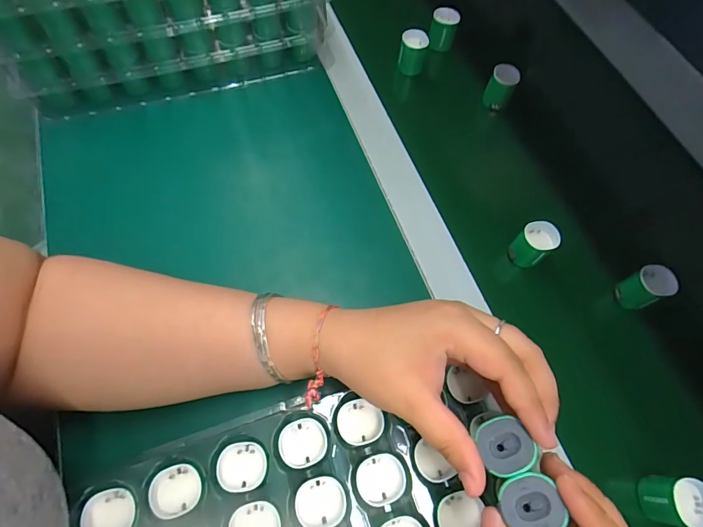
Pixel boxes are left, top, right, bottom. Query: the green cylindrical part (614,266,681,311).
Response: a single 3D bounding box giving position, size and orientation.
[{"bbox_3d":[0.249,0.020,0.344,0.027,0.036,0.028,-13,67,-9],"label":"green cylindrical part"}]

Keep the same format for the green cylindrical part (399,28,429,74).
[{"bbox_3d":[0.068,-0.232,0.448,0.028,0.041,0.026,1,65,-2],"label":"green cylindrical part"}]

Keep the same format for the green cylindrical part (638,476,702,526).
[{"bbox_3d":[0.224,0.165,0.282,0.027,0.044,0.031,1,65,-2],"label":"green cylindrical part"}]

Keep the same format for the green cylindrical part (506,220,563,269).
[{"bbox_3d":[0.162,-0.017,0.359,0.030,0.034,0.031,1,65,-2],"label":"green cylindrical part"}]

